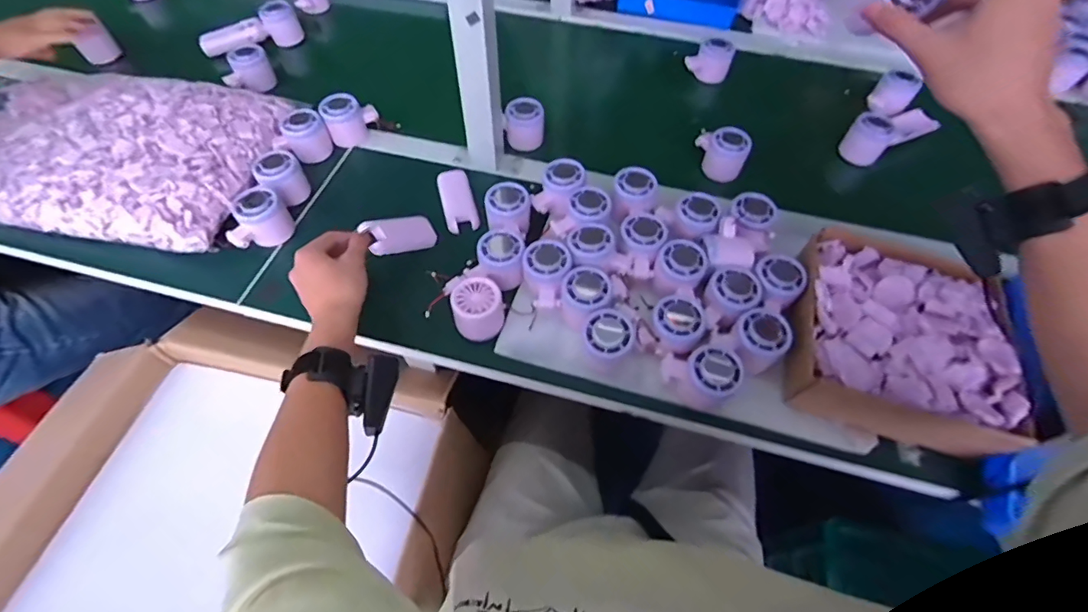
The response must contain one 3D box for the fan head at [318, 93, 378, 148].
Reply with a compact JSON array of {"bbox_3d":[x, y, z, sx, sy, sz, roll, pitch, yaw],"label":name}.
[{"bbox_3d":[-0.287,-0.280,0.728,0.076,0.052,0.051,-32,63,-19],"label":"fan head"}]

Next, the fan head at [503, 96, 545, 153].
[{"bbox_3d":[-0.029,-0.271,0.731,0.058,0.056,0.048,2,58,1],"label":"fan head"}]

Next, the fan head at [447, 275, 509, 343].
[{"bbox_3d":[-0.073,0.004,0.551,0.057,0.054,0.050,-14,59,-9],"label":"fan head"}]

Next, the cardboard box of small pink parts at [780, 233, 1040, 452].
[{"bbox_3d":[0.369,0.027,0.521,0.206,0.077,0.207,13,59,8],"label":"cardboard box of small pink parts"}]

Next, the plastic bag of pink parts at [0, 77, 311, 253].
[{"bbox_3d":[-0.633,-0.231,0.674,0.489,0.062,0.274,9,58,6],"label":"plastic bag of pink parts"}]

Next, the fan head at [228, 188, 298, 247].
[{"bbox_3d":[-0.363,-0.108,0.620,0.076,0.056,0.056,-31,63,-18],"label":"fan head"}]

